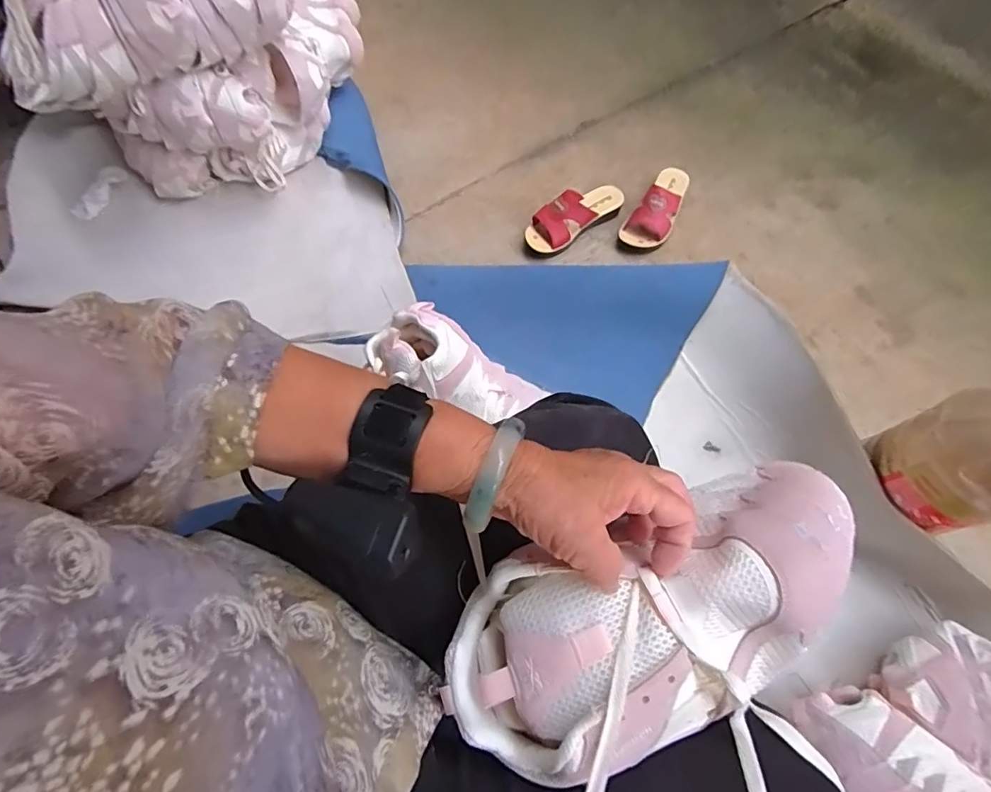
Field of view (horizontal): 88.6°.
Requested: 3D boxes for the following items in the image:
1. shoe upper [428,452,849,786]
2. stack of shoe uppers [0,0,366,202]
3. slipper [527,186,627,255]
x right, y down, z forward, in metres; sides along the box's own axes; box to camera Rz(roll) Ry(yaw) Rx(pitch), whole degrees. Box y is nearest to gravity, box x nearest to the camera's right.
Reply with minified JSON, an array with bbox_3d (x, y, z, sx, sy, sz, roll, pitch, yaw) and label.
[{"bbox_3d":[0.097,0.127,0.298,0.263,0.068,0.117,-25,68,-4],"label":"shoe upper"},{"bbox_3d":[-0.549,-0.644,0.948,0.488,0.388,0.418,5,68,5],"label":"stack of shoe uppers"},{"bbox_3d":[0.154,-0.356,0.995,0.215,0.070,0.082,-38,71,-14],"label":"slipper"}]

